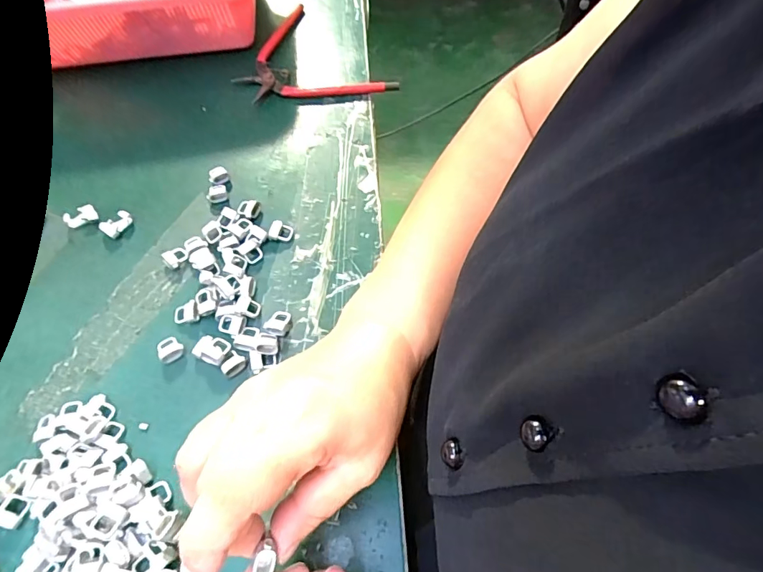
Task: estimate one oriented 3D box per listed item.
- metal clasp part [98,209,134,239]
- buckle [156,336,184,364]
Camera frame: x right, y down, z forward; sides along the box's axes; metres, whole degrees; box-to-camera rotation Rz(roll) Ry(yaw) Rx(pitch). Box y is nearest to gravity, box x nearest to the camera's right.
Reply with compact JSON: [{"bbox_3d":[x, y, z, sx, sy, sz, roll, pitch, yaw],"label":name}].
[{"bbox_3d":[-0.204,-0.049,0.353,0.018,0.008,0.022,29,65,16],"label":"metal clasp part"},{"bbox_3d":[-0.140,0.042,0.305,0.015,0.007,0.016,-34,65,-16],"label":"buckle"}]

